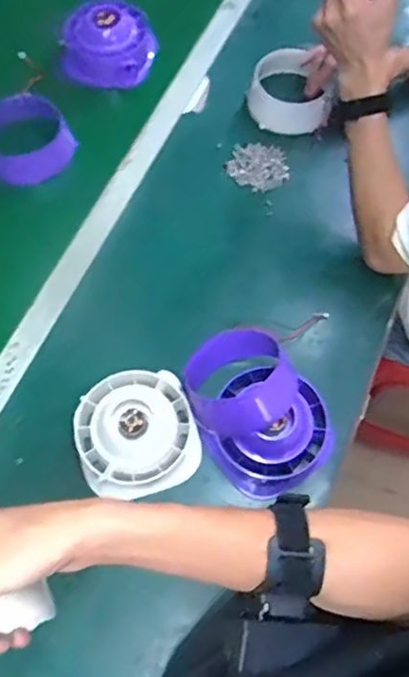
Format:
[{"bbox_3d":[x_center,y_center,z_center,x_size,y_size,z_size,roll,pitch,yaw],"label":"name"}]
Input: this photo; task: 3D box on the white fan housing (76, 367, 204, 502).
[{"bbox_3d":[-0.078,0.110,0.687,0.130,0.076,0.133,1,67,-1],"label":"white fan housing"}]

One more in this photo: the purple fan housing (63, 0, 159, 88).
[{"bbox_3d":[-0.148,-0.456,0.932,0.130,0.079,0.109,7,67,2],"label":"purple fan housing"}]

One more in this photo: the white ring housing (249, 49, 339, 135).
[{"bbox_3d":[0.131,-0.371,0.903,0.127,0.063,0.112,19,68,7],"label":"white ring housing"}]

